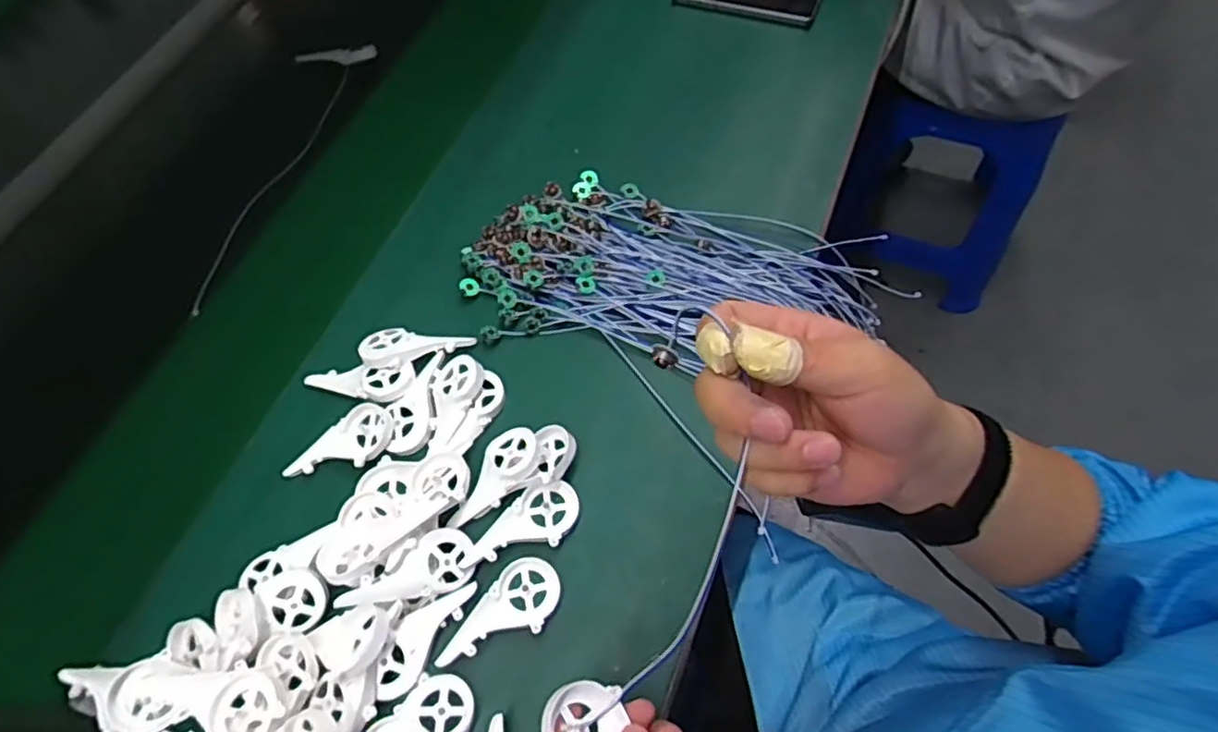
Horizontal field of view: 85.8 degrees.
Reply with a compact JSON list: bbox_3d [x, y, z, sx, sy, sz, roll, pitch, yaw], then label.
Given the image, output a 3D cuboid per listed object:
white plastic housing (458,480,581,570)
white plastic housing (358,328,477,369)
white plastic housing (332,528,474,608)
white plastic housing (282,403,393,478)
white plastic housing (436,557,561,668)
[{"bbox_3d":[-0.060,0.123,0.483,0.046,0.014,0.091,36,71,19],"label":"white plastic housing"},{"bbox_3d":[-0.165,-0.012,0.560,0.090,0.017,0.040,7,64,6],"label":"white plastic housing"},{"bbox_3d":[-0.138,0.146,0.455,0.093,0.015,0.038,-23,63,-27],"label":"white plastic housing"},{"bbox_3d":[-0.214,0.068,0.525,0.088,0.011,0.047,-37,67,-15],"label":"white plastic housing"},{"bbox_3d":[-0.071,0.176,0.456,0.047,0.018,0.090,30,69,16],"label":"white plastic housing"}]

